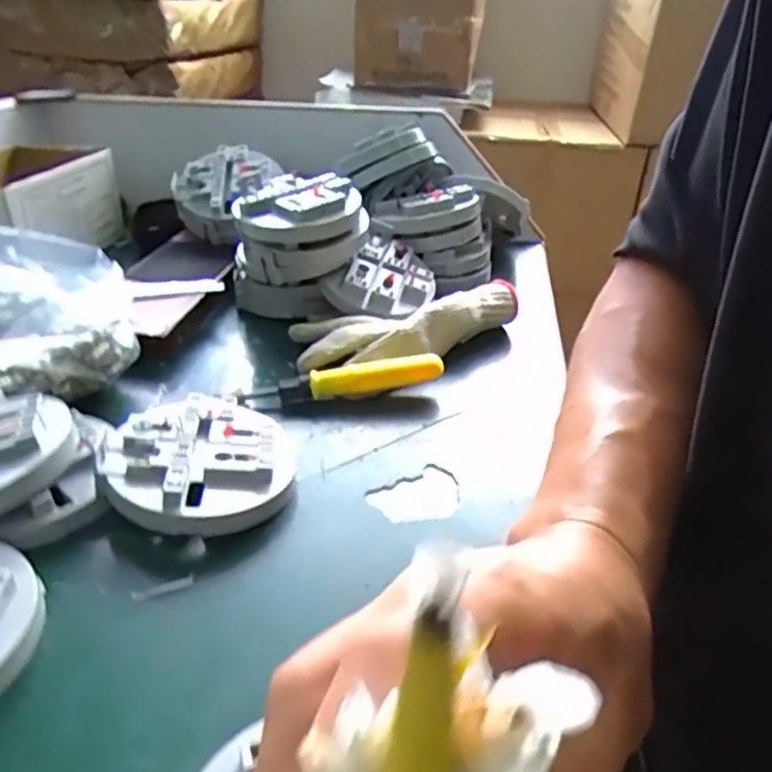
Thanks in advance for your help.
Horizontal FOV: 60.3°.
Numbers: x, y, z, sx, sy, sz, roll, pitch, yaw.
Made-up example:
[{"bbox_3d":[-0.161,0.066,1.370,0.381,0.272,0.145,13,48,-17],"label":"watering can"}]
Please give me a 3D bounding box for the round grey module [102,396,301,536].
[{"bbox_3d":[-0.104,0.043,0.370,0.096,0.031,0.093,2,29,-1],"label":"round grey module"}]

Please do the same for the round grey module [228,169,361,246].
[{"bbox_3d":[-0.073,-0.135,0.556,0.106,0.062,0.090,-2,30,-8],"label":"round grey module"}]

